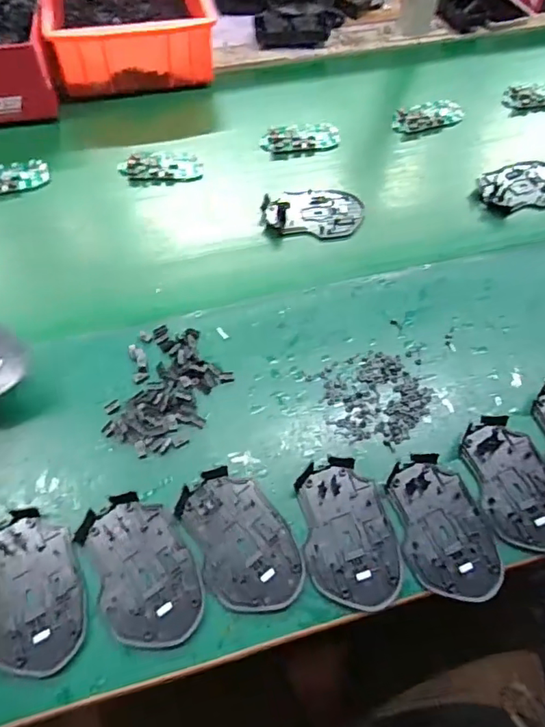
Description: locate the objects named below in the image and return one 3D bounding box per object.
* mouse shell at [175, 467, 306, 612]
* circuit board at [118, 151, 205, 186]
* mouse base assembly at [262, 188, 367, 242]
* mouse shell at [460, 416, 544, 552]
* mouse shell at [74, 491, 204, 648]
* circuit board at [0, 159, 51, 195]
[{"bbox_3d":[-0.025,0.138,0.412,0.072,0.010,0.112,-24,66,-15],"label":"mouse shell"},{"bbox_3d":[-0.134,-0.239,0.627,0.096,0.015,0.054,-9,62,-8],"label":"circuit board"},{"bbox_3d":[0.047,-0.175,0.604,0.114,0.015,0.068,7,61,1],"label":"mouse base assembly"},{"bbox_3d":[0.210,0.099,0.443,0.071,0.011,0.113,-10,63,-9],"label":"mouse shell"},{"bbox_3d":[-0.099,0.156,0.398,0.071,0.012,0.112,-30,67,-18],"label":"mouse shell"},{"bbox_3d":[-0.312,-0.216,0.607,0.097,0.013,0.045,-19,64,-13],"label":"circuit board"}]

